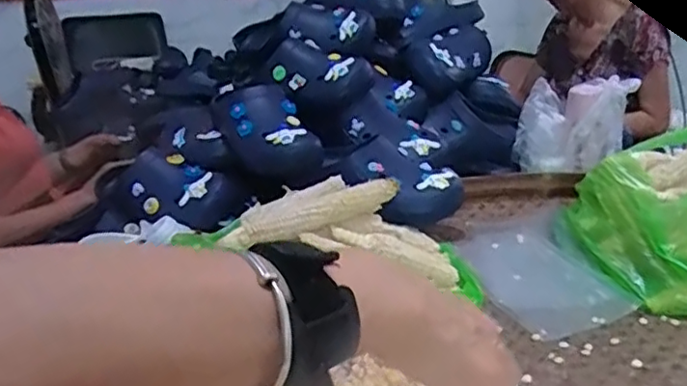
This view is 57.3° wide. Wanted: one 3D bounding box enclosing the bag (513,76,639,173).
[{"bbox_3d":[0.417,-0.122,1.143,0.191,0.145,0.107,6,21,22],"label":"bag"}]

